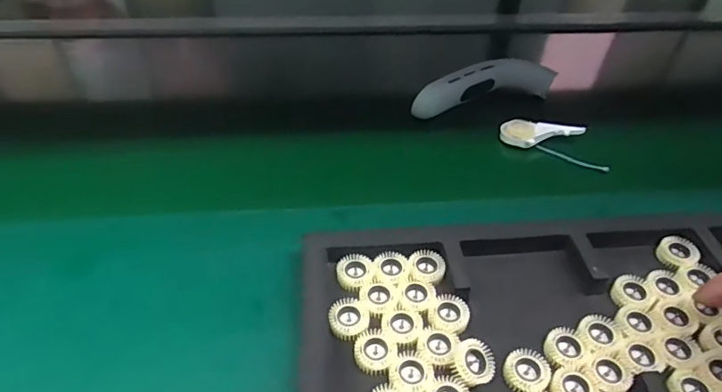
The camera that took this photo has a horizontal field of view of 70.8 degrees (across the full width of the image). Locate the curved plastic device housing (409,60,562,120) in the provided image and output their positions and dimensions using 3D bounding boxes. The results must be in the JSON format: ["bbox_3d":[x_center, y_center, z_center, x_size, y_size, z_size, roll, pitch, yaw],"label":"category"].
[{"bbox_3d":[0.149,-0.138,0.629,0.183,0.031,0.062,-8,44,-11],"label":"curved plastic device housing"}]

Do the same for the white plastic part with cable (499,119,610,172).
[{"bbox_3d":[0.216,-0.062,0.568,0.121,0.016,0.045,22,65,28],"label":"white plastic part with cable"}]

